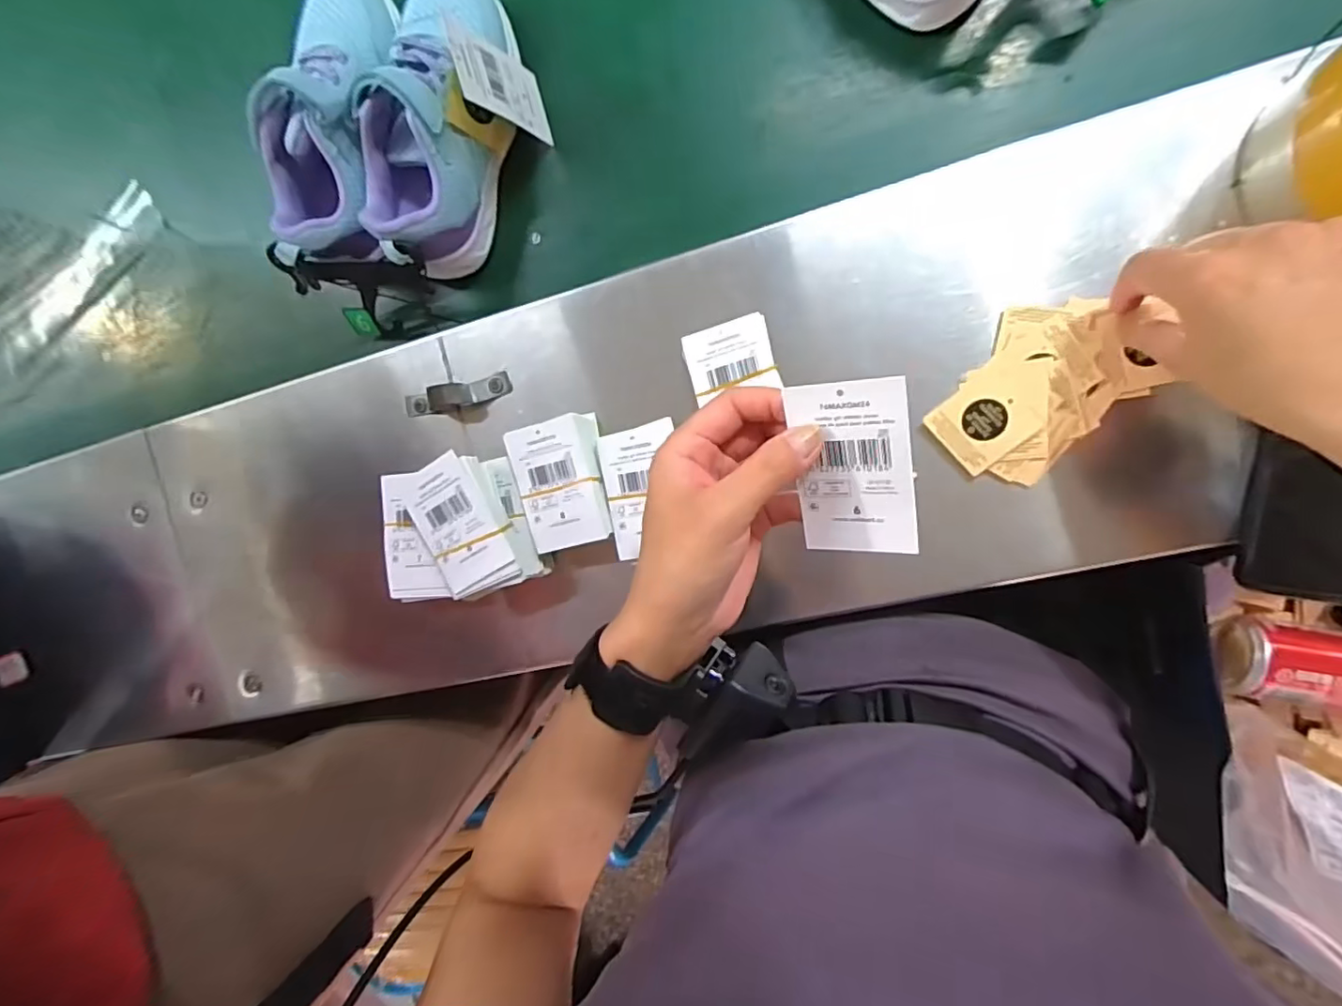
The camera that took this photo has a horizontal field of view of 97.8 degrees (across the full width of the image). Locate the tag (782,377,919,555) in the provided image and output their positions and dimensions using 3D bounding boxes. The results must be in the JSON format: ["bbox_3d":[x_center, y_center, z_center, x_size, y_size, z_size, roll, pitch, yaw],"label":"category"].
[{"bbox_3d":[0.076,-0.013,0.246,0.047,0.004,0.077,1,118,32],"label":"tag"}]

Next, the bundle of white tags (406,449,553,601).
[{"bbox_3d":[-0.125,0.015,0.365,0.062,0.010,0.088,-20,95,8],"label":"bundle of white tags"}]

